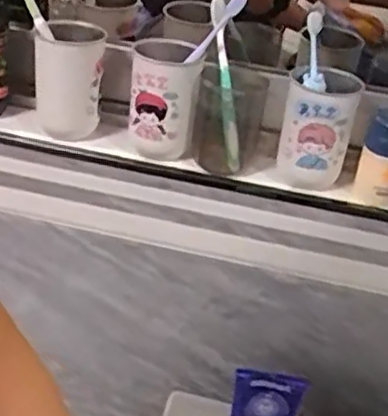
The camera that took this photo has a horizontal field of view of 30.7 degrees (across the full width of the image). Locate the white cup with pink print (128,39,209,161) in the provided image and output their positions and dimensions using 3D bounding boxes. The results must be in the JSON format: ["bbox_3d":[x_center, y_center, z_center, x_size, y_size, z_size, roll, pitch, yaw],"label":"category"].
[{"bbox_3d":[-0.031,-0.122,0.767,0.074,0.107,0.094,8,32,1],"label":"white cup with pink print"}]

